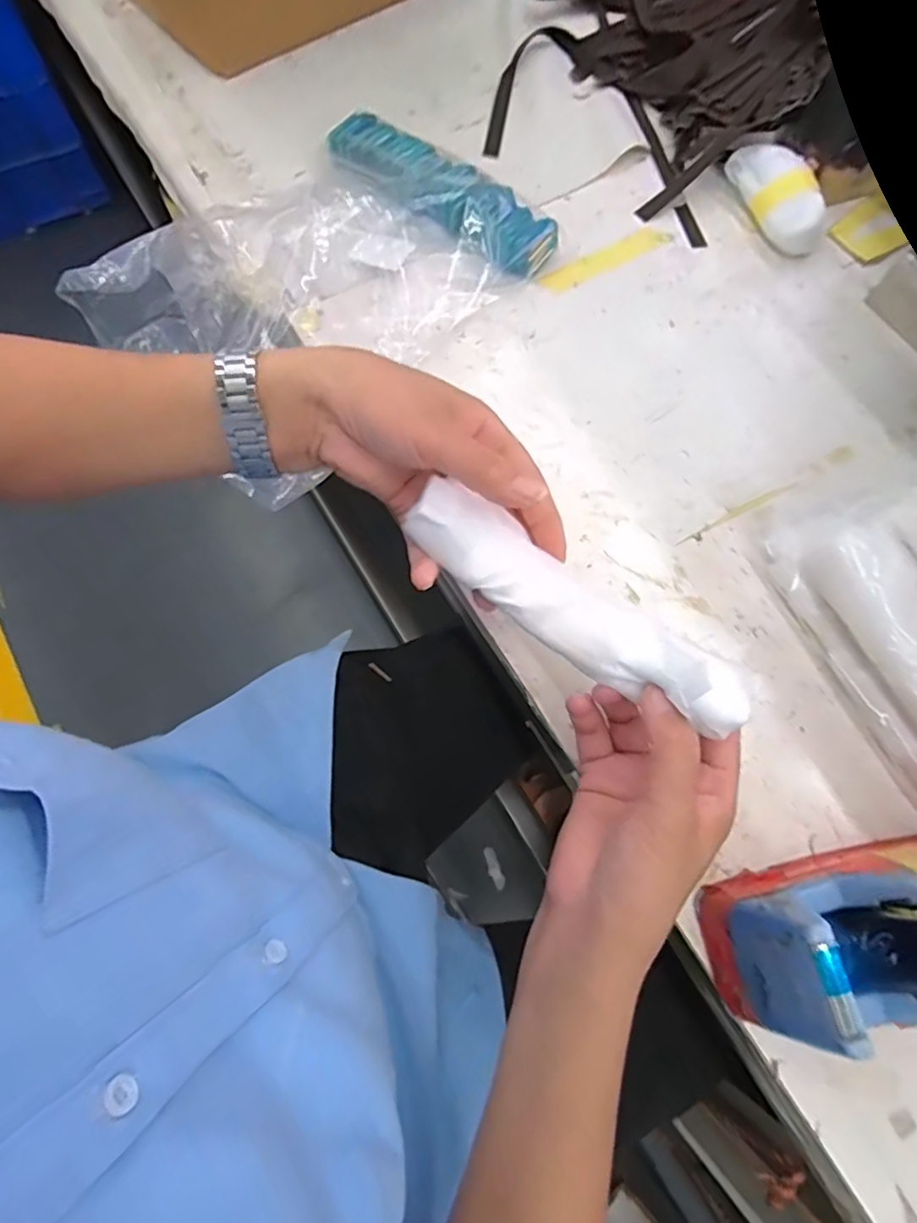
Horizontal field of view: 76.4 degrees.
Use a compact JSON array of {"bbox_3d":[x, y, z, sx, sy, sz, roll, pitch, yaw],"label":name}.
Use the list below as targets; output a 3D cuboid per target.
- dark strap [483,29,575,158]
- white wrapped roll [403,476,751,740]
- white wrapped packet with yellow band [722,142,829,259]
[{"bbox_3d":[0.062,-0.532,0.591,0.049,0.012,0.191,30,74,7],"label":"dark strap"},{"bbox_3d":[0.060,0.003,0.308,0.188,0.039,0.047,35,75,15],"label":"white wrapped roll"},{"bbox_3d":[0.298,-0.388,0.542,0.051,0.034,0.109,-20,73,-9],"label":"white wrapped packet with yellow band"}]

